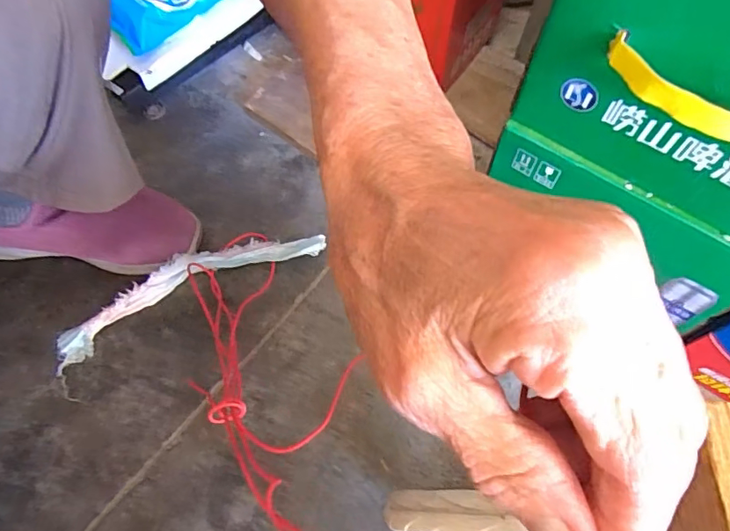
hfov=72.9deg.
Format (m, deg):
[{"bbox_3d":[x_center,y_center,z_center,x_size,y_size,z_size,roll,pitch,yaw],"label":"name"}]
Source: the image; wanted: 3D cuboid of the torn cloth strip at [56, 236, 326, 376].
[{"bbox_3d":[-0.176,0.019,0.498,0.272,0.026,0.052,-24,66,-12],"label":"torn cloth strip"}]

